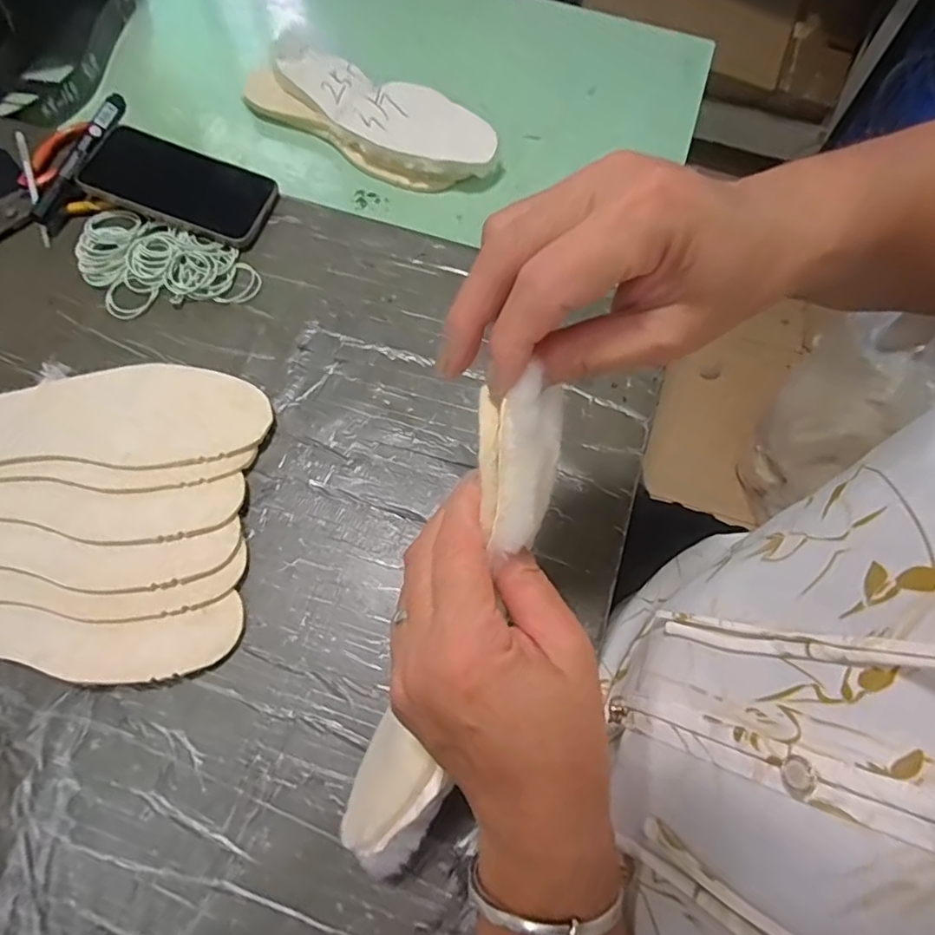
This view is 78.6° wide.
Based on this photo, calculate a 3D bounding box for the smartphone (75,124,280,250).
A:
[{"bbox_3d":[-0.258,-0.253,0.511,0.164,0.012,0.079,21,68,0],"label":"smartphone"}]

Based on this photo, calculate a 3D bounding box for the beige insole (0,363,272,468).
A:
[{"bbox_3d":[-0.287,-0.037,0.426,0.264,0.007,0.087,-3,62,-3],"label":"beige insole"}]

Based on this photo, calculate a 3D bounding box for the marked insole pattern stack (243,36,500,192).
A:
[{"bbox_3d":[-0.102,-0.380,0.619,0.292,0.042,0.101,31,69,10],"label":"marked insole pattern stack"}]

